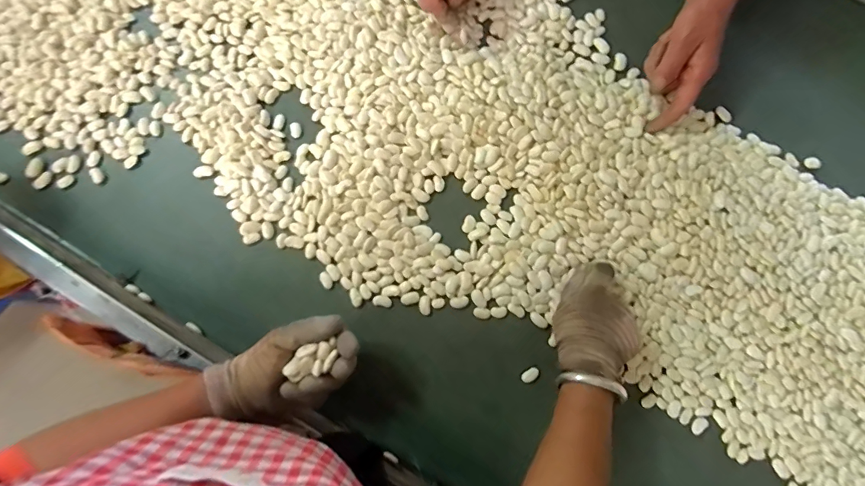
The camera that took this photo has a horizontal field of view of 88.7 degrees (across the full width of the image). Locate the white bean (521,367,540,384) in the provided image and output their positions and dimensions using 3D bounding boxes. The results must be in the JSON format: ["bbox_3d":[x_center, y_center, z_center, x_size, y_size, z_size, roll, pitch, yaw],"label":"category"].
[{"bbox_3d":[0.111,0.151,0.502,0.021,0.004,0.013,-30,84,-5],"label":"white bean"}]

